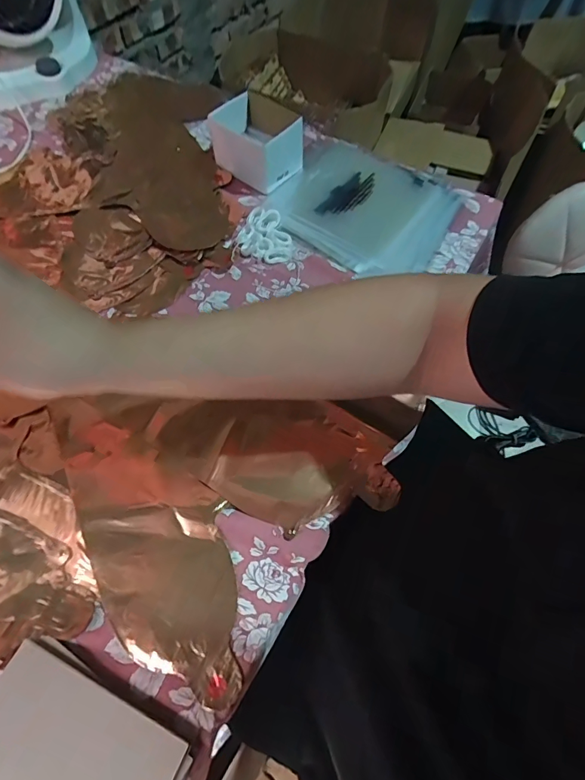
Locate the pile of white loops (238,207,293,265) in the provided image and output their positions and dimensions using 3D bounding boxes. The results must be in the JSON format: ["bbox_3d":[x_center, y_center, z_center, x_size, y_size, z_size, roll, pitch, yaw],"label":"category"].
[{"bbox_3d":[-0.036,-0.226,0.582,0.078,0.022,0.093,14,63,5],"label":"pile of white loops"}]

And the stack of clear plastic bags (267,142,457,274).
[{"bbox_3d":[0.103,-0.283,0.616,0.263,0.026,0.225,35,67,15],"label":"stack of clear plastic bags"}]

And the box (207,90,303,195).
[{"bbox_3d":[-0.056,-0.389,0.635,0.133,0.076,0.100,35,67,15],"label":"box"}]

